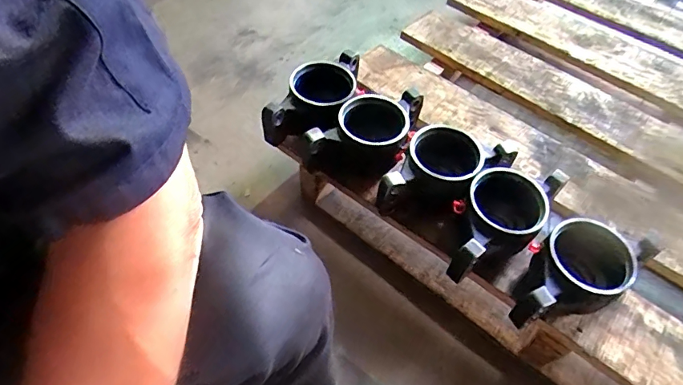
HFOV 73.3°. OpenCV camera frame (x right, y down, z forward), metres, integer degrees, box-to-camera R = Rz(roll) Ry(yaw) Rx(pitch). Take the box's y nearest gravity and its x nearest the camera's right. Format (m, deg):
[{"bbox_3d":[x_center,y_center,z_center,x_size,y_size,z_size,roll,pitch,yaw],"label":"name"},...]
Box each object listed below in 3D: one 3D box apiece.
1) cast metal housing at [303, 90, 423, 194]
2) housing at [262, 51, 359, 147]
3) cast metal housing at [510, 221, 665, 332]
[{"bbox_3d":[0.040,-0.102,0.779,0.146,0.100,0.181,20,55,10],"label":"cast metal housing"},{"bbox_3d":[-0.032,-0.163,0.806,0.116,0.087,0.211,26,56,14],"label":"housing"},{"bbox_3d":[0.329,0.120,0.654,0.202,0.112,0.115,-36,64,-26],"label":"cast metal housing"}]

